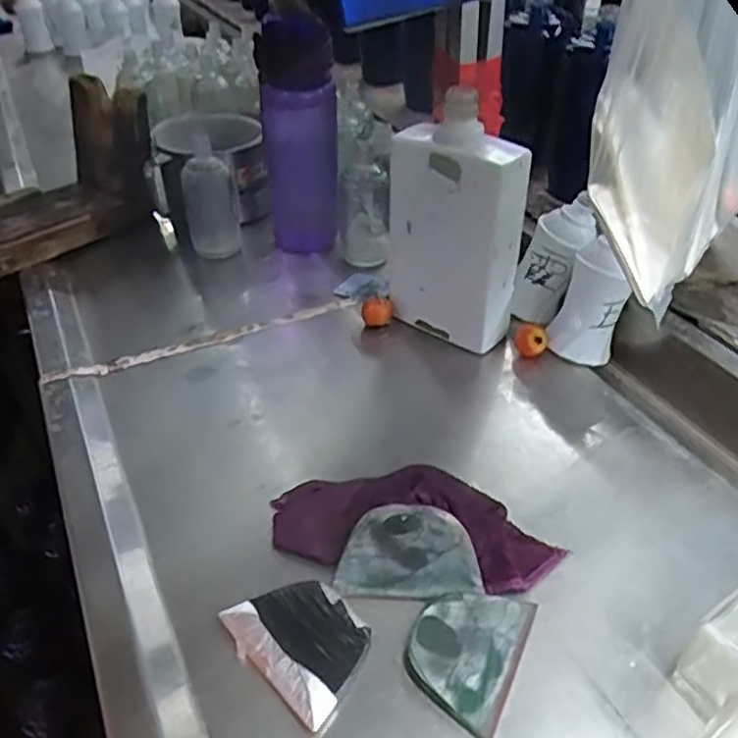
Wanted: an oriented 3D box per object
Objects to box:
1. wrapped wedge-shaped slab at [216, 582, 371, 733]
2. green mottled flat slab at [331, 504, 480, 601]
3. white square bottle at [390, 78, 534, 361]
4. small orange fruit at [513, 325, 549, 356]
[{"bbox_3d":[-0.038,0.149,0.389,0.082,0.008,0.060,30,50,34],"label":"wrapped wedge-shaped slab"},{"bbox_3d":[0.023,0.109,0.418,0.082,0.006,0.053,-1,75,5],"label":"green mottled flat slab"},{"bbox_3d":[0.067,-0.109,0.581,0.057,0.190,0.105,-30,46,-27],"label":"white square bottle"},{"bbox_3d":[0.140,-0.025,0.605,0.024,0.026,0.031,-4,39,0],"label":"small orange fruit"}]

